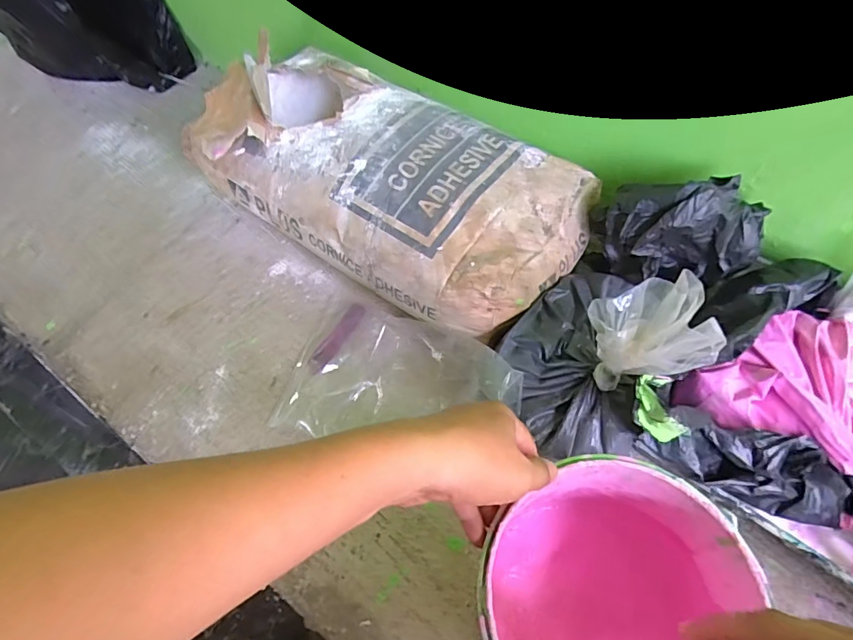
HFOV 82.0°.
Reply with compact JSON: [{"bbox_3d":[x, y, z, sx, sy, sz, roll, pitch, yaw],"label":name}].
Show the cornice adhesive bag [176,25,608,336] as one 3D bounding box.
[{"bbox_3d":[-0.060,-0.194,0.640,0.530,0.120,0.242,31,66,21],"label":"cornice adhesive bag"}]

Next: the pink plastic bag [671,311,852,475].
[{"bbox_3d":[0.368,0.054,0.497,0.152,0.055,0.165,34,67,22],"label":"pink plastic bag"}]

